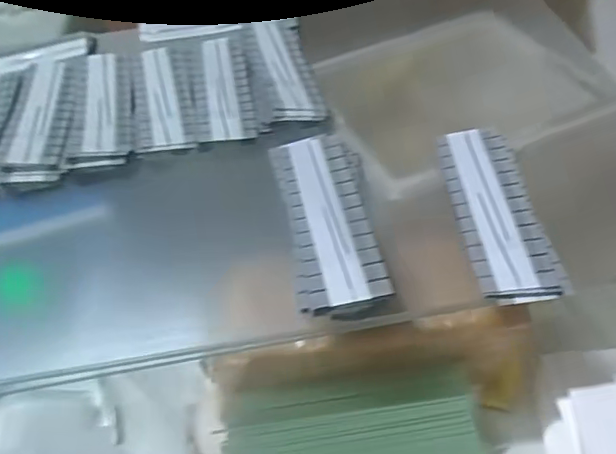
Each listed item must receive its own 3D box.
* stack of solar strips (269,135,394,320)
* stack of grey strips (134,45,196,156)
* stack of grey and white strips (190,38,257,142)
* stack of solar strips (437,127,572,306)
[{"bbox_3d":[0.011,-0.007,0.312,0.047,0.011,0.124,-9,47,-4],"label":"stack of solar strips"},{"bbox_3d":[-0.105,-0.095,0.403,0.041,0.007,0.123,-11,47,-6],"label":"stack of grey strips"},{"bbox_3d":[-0.063,-0.102,0.406,0.040,0.009,0.125,-10,47,-5],"label":"stack of grey and white strips"},{"bbox_3d":[0.105,-0.012,0.316,0.043,0.005,0.125,-9,48,5],"label":"stack of solar strips"}]

